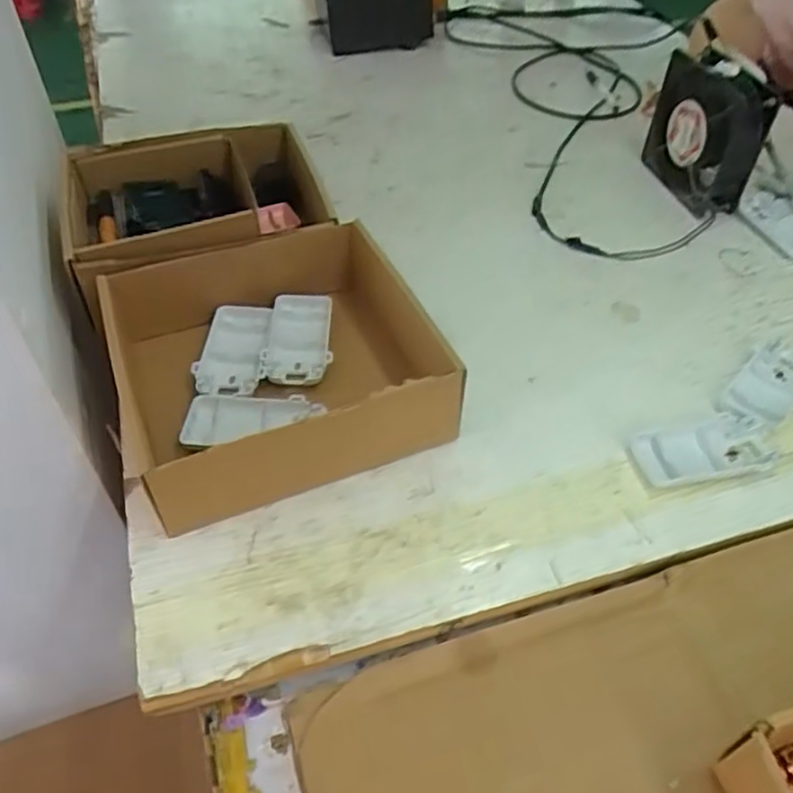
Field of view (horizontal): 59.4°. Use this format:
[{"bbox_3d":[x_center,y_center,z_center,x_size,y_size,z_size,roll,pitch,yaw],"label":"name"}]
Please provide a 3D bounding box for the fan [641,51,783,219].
[{"bbox_3d":[0.298,-0.265,0.687,0.045,0.115,0.134,-15,50,-12],"label":"fan"}]

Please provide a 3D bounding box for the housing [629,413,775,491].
[{"bbox_3d":[0.214,0.038,0.484,0.097,0.008,0.044,-11,49,-8],"label":"housing"}]

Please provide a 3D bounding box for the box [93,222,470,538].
[{"bbox_3d":[-0.088,-0.025,0.502,0.204,0.072,0.197,-19,51,-15],"label":"box"}]

